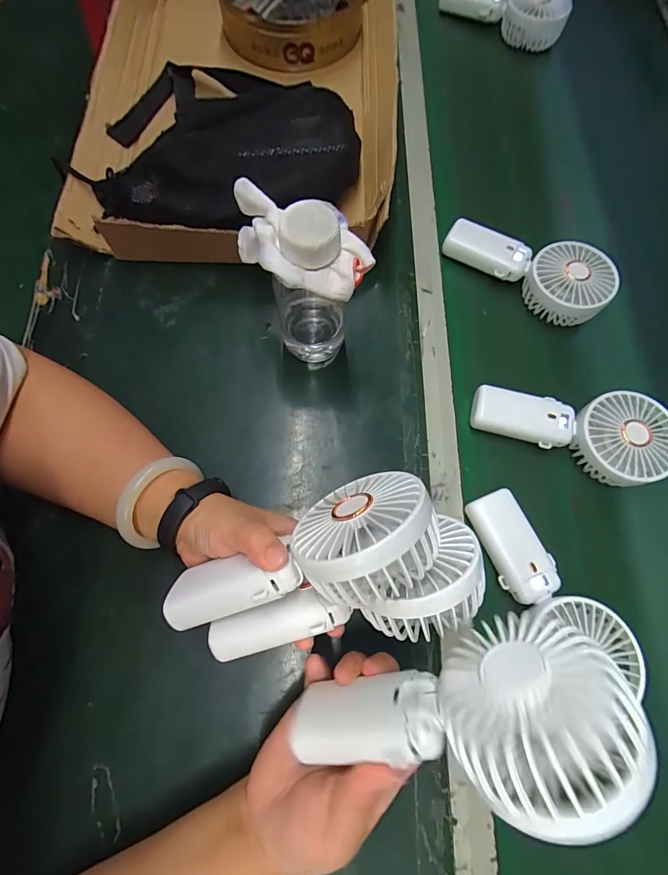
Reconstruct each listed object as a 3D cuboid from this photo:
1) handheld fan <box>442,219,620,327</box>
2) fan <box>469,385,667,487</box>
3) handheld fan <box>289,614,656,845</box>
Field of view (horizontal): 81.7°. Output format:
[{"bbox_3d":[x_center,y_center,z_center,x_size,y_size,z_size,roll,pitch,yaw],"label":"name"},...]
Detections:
[{"bbox_3d":[0.220,-0.200,0.442,0.189,0.049,0.082,36,75,9],"label":"handheld fan"},{"bbox_3d":[0.231,-0.002,0.377,0.181,0.038,0.084,7,73,-4],"label":"fan"},{"bbox_3d":[0.056,0.147,0.204,0.175,0.046,0.071,-25,68,29],"label":"handheld fan"}]

